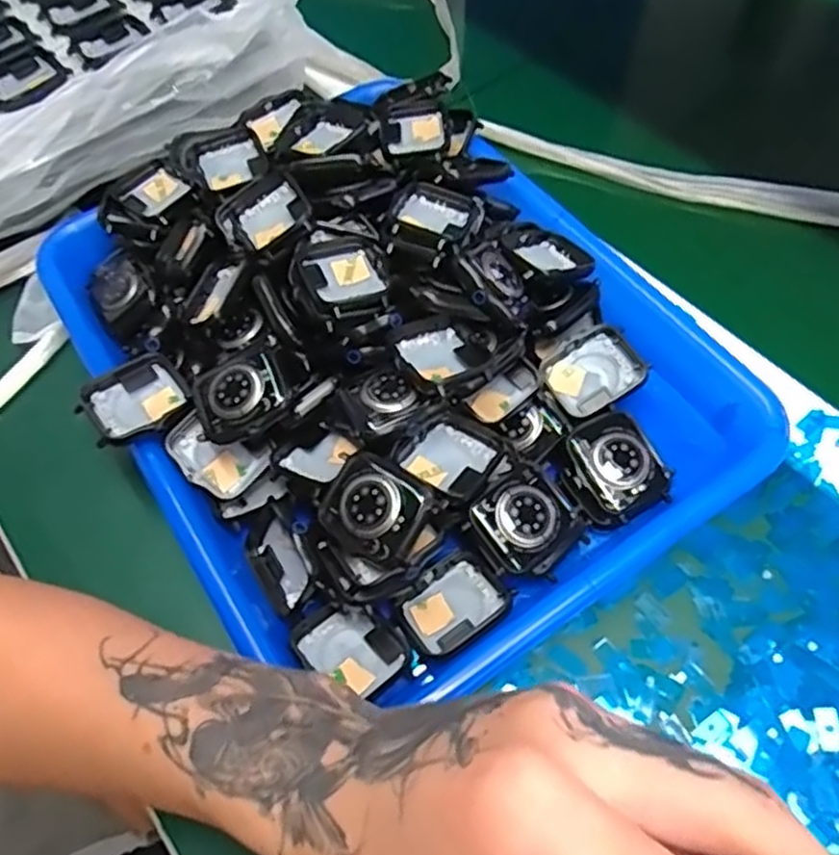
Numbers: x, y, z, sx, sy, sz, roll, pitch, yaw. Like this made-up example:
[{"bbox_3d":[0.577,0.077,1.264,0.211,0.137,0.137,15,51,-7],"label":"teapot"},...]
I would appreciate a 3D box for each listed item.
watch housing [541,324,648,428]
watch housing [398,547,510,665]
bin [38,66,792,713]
[{"bbox_3d":[0.081,-0.024,0.342,0.045,0.015,0.038,-27,60,-12],"label":"watch housing"},{"bbox_3d":[0.013,0.073,0.304,0.042,0.007,0.034,-32,61,-15],"label":"watch housing"},{"bbox_3d":[-0.022,-0.048,0.353,0.246,0.070,0.320,-32,61,-14],"label":"bin"}]

